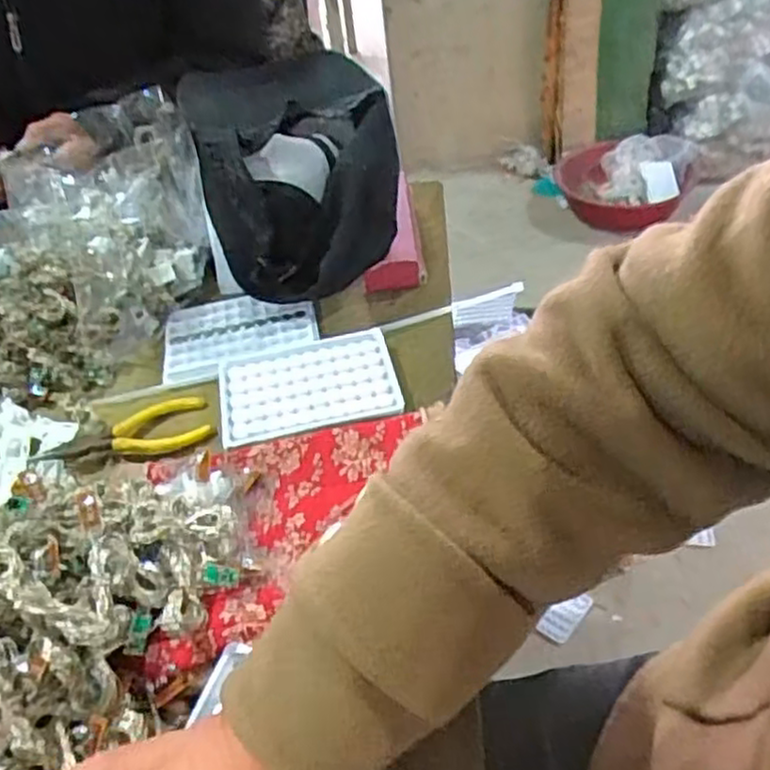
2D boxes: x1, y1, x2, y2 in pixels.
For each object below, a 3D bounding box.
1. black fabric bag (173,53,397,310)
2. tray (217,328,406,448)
[{"bbox_3d":[-0.079,-0.191,0.666,0.162,0.132,0.228,-16,42,-9],"label":"black fabric bag"},{"bbox_3d":[-0.058,0.003,0.557,0.132,0.013,0.101,-12,42,-4],"label":"tray"}]

